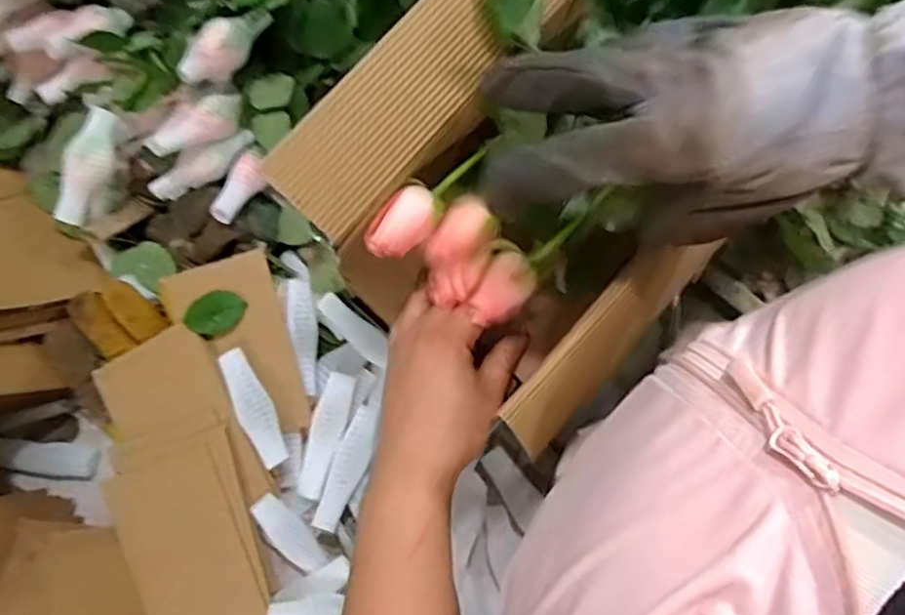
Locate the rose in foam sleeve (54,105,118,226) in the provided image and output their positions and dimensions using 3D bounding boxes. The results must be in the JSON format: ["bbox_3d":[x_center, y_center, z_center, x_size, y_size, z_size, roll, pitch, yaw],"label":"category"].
[{"bbox_3d":[-0.272,-0.105,0.491,0.027,0.024,0.087,19,91,4],"label":"rose in foam sleeve"}]

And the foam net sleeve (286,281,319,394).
[{"bbox_3d":[-0.118,0.022,0.519,0.021,0.012,0.091,-10,74,-5],"label":"foam net sleeve"}]

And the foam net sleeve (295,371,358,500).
[{"bbox_3d":[-0.098,0.096,0.501,0.026,0.010,0.093,14,74,3],"label":"foam net sleeve"}]

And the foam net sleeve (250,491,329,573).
[{"bbox_3d":[-0.121,0.167,0.486,0.026,0.010,0.065,-42,95,-12],"label":"foam net sleeve"}]

